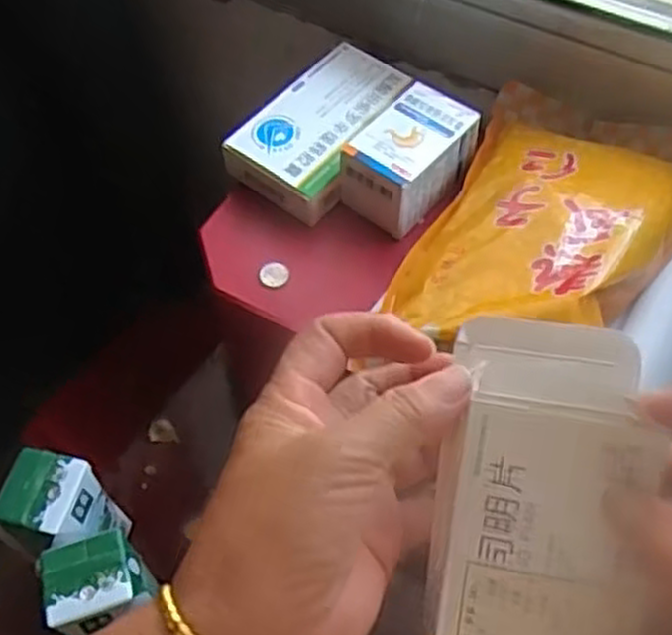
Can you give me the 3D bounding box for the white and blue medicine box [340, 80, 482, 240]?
[{"bbox_3d":[0.046,-0.101,0.507,0.060,0.047,0.092,35,62,24],"label":"white and blue medicine box"}]

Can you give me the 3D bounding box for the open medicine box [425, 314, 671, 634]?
[{"bbox_3d":[0.069,0.080,0.270,0.068,0.021,0.155,7,87,7],"label":"open medicine box"}]

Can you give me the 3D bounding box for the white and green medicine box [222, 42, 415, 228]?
[{"bbox_3d":[-0.006,-0.129,0.535,0.075,0.035,0.126,31,60,22],"label":"white and green medicine box"}]

